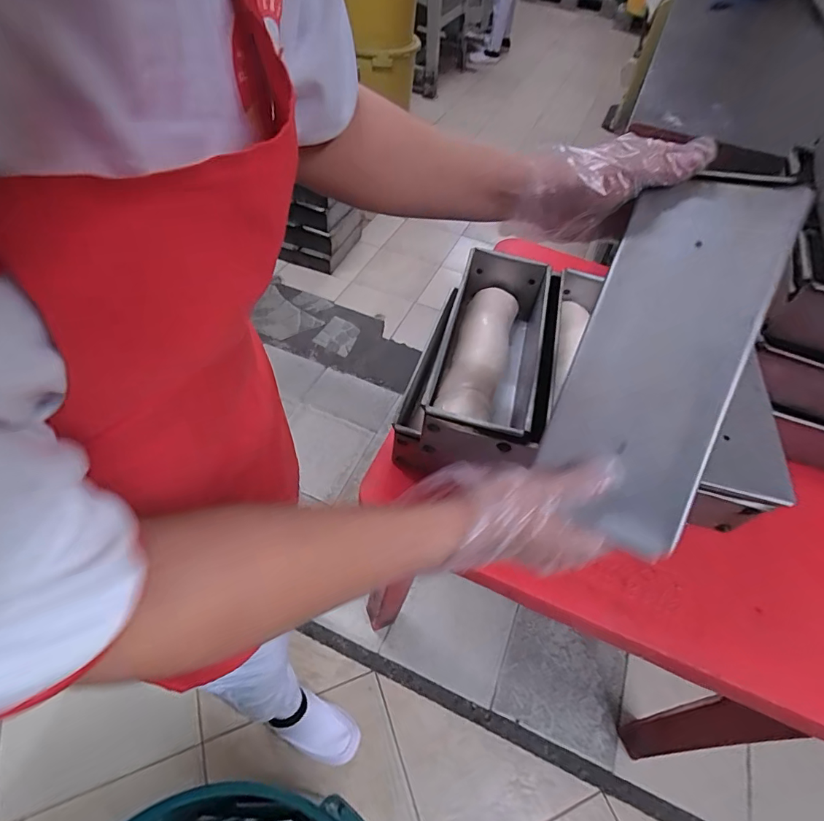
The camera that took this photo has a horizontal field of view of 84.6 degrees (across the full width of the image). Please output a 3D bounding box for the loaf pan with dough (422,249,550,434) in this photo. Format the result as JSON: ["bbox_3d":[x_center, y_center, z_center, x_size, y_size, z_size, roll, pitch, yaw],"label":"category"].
[{"bbox_3d":[0.103,-0.086,0.619,0.134,0.098,0.332,16,53,6],"label":"loaf pan with dough"}]

